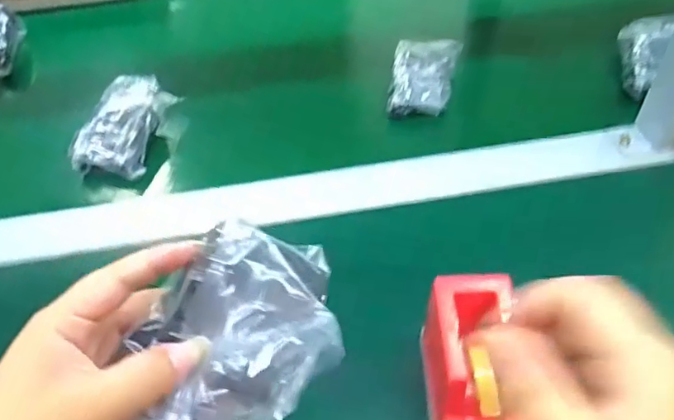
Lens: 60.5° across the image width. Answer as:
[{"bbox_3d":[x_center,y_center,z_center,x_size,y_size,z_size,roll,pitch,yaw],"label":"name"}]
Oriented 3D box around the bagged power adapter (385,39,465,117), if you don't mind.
[{"bbox_3d":[0.091,-0.140,0.611,0.064,0.030,0.109,10,45,13],"label":"bagged power adapter"}]

